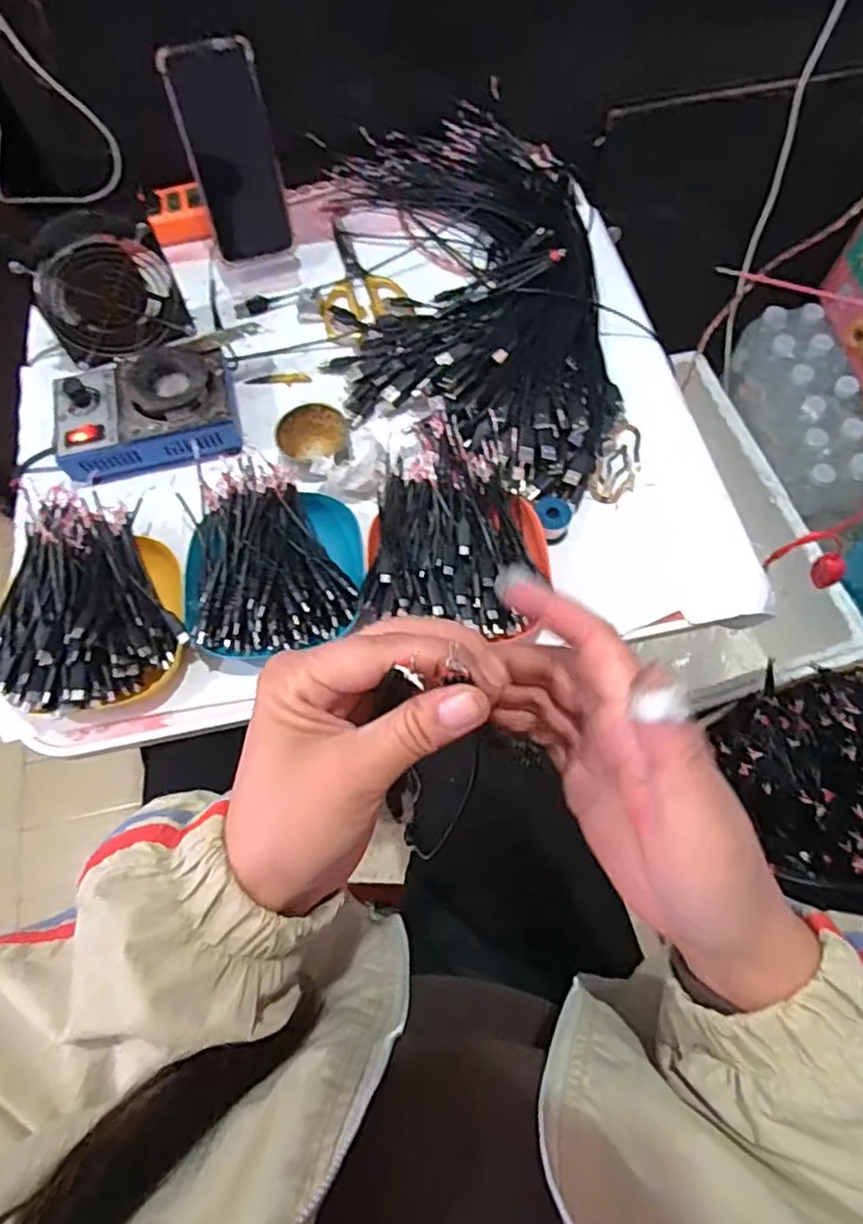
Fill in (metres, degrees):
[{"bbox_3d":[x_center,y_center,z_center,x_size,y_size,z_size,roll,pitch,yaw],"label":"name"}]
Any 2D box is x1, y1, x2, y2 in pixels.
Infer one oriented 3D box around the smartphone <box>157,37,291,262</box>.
[{"bbox_3d":[-0.187,-0.430,0.615,0.076,0.164,0.015,-12,39,-3],"label":"smartphone"}]

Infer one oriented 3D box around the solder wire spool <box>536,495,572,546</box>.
[{"bbox_3d":[0.100,-0.076,0.535,0.027,0.022,0.032,-25,69,-8],"label":"solder wire spool"}]

